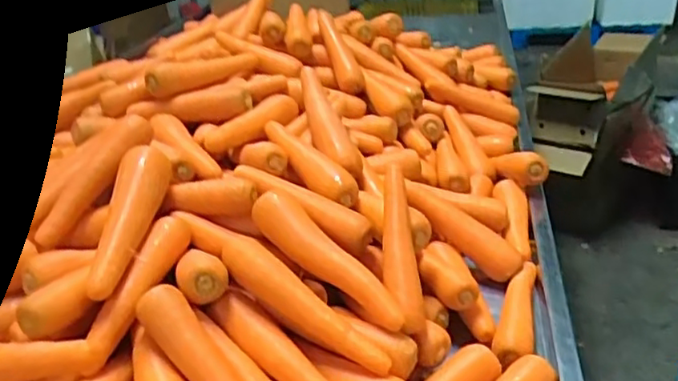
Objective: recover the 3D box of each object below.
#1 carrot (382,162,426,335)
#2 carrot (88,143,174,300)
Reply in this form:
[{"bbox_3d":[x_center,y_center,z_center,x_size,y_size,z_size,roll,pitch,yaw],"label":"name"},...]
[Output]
[{"bbox_3d":[0.063,0.058,0.674,0.040,0.030,0.187,-4,58,1],"label":"carrot"},{"bbox_3d":[-0.218,0.029,0.645,0.052,0.030,0.193,-1,48,7],"label":"carrot"}]

